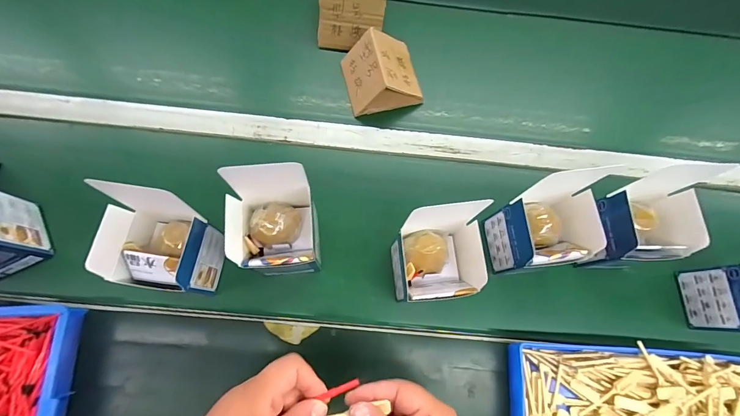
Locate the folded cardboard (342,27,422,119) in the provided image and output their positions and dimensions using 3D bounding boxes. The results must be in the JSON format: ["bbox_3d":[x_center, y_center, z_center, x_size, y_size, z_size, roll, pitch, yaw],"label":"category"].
[{"bbox_3d":[0.019,-0.208,0.536,0.110,0.065,0.103,-16,77,-5],"label":"folded cardboard"}]

